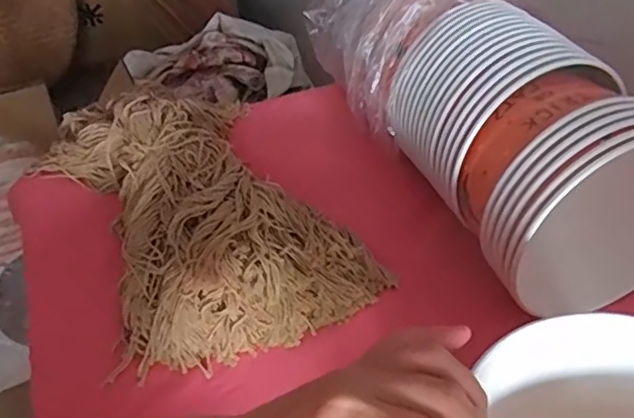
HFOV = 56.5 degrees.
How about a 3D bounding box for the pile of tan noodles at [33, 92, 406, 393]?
[{"bbox_3d":[-0.115,-0.015,0.537,0.218,0.059,0.344,-21,46,-18],"label":"pile of tan noodles"}]

